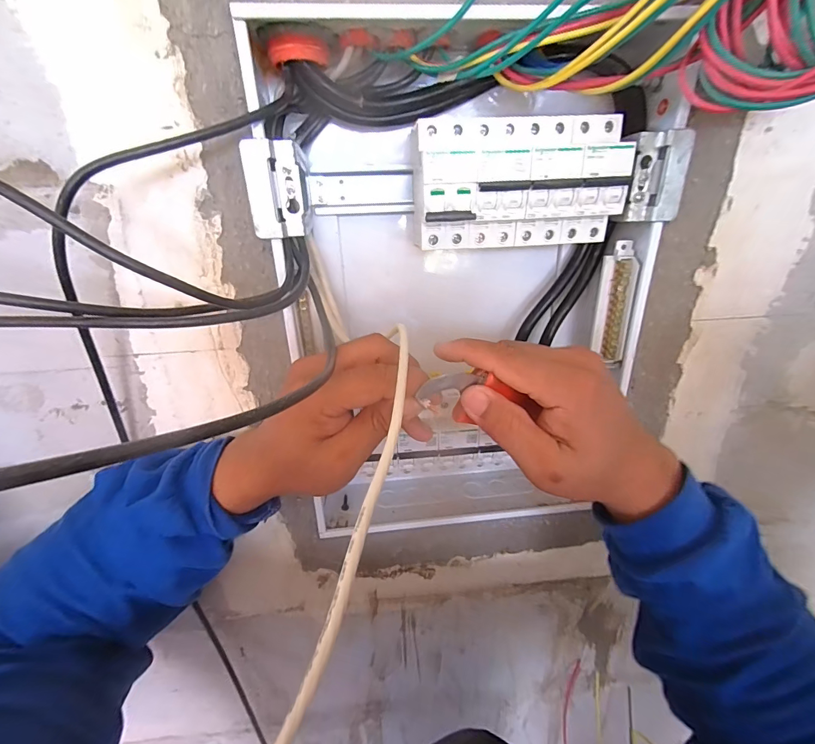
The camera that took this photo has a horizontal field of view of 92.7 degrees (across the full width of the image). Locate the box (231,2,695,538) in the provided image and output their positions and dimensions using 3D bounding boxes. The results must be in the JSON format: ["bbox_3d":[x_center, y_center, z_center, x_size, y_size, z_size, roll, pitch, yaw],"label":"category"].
[{"bbox_3d":[0.043,-0.043,0.336,0.285,0.398,0.095,-6,24,-9],"label":"box"}]

